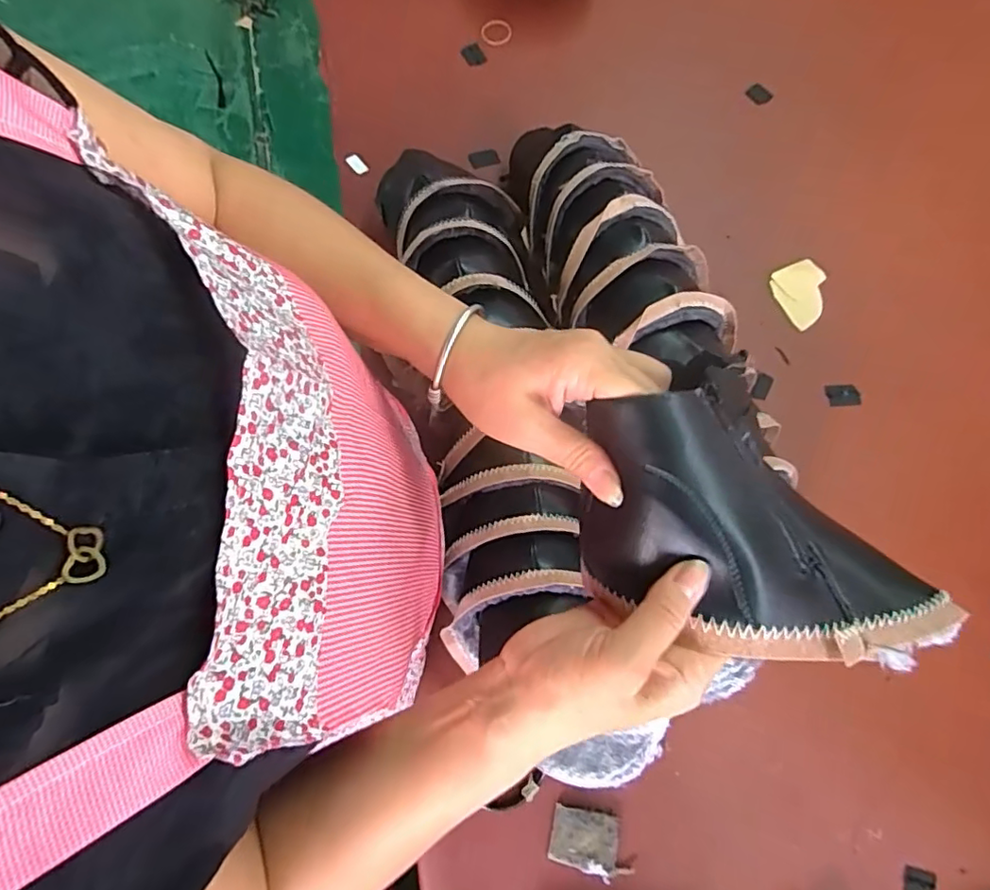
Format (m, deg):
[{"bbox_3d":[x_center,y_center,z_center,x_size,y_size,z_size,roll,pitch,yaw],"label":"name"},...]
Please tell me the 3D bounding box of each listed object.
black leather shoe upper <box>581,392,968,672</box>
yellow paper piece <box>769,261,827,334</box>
[{"bbox_3d":[0.141,0.060,0.316,0.216,0.059,0.108,29,76,-2],"label":"black leather shoe upper"},{"bbox_3d":[0.415,-0.205,0.775,0.070,0.013,0.085,-27,77,-6],"label":"yellow paper piece"}]

